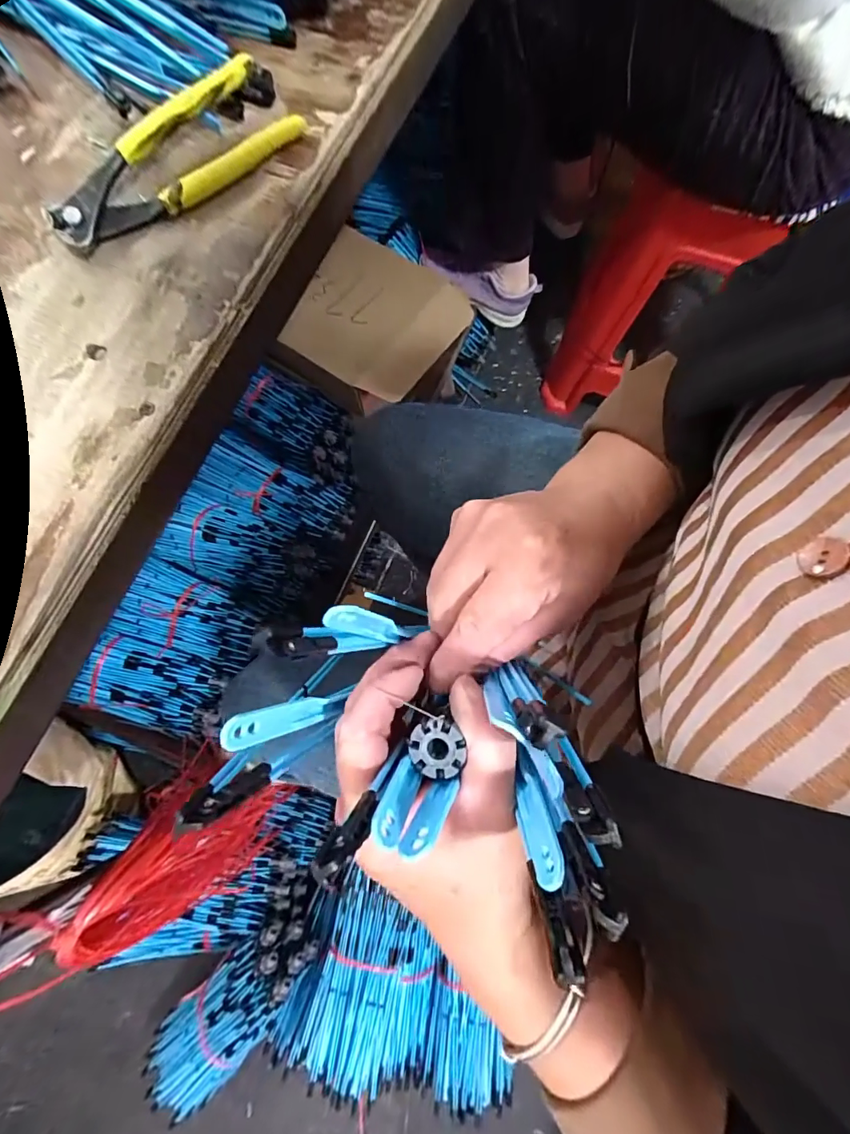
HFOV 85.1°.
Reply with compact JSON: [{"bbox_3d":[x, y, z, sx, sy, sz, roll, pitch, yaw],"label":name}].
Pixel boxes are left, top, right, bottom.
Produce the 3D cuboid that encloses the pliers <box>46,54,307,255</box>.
[{"bbox_3d":[-0.159,-0.256,0.289,0.162,0.018,0.065,-37,79,-8],"label":"pliers"}]

